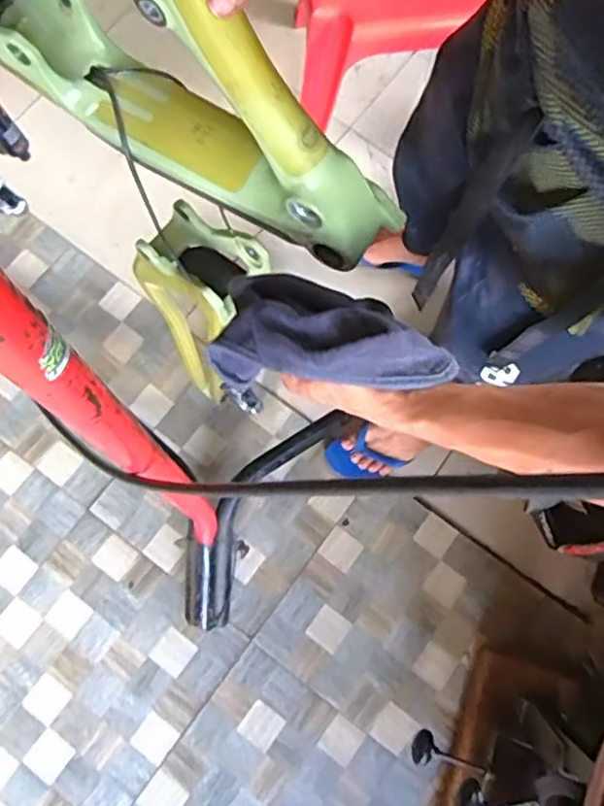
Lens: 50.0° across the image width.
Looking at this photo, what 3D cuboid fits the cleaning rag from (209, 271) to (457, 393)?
[{"bbox_3d":[0.024,-0.055,0.524,0.187,0.064,0.089,11,74,19],"label":"cleaning rag"}]

